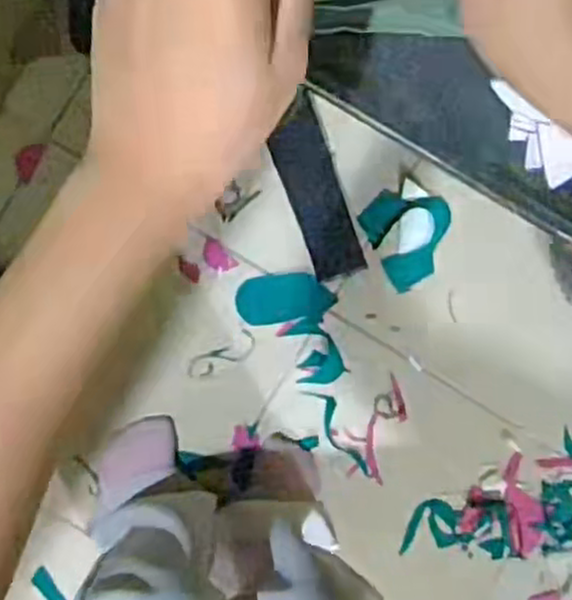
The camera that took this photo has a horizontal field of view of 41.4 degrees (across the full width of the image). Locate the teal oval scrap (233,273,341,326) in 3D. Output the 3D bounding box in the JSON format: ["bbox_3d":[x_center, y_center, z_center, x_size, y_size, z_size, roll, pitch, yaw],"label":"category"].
[{"bbox_3d":[0.001,-0.002,0.975,0.123,0.006,0.063,-3,95,-7],"label":"teal oval scrap"}]

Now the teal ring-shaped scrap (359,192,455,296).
[{"bbox_3d":[0.164,-0.087,0.978,0.107,0.009,0.125,-31,98,-4],"label":"teal ring-shaped scrap"}]

